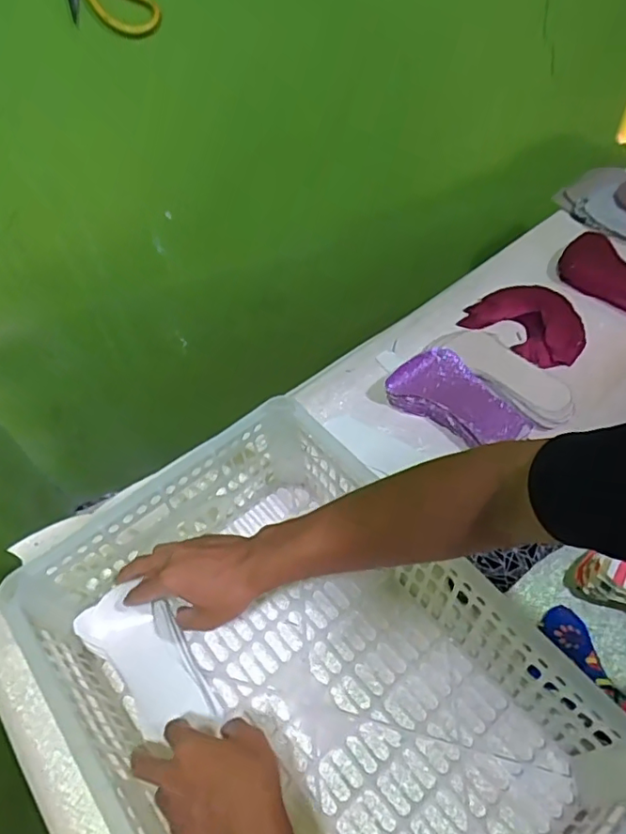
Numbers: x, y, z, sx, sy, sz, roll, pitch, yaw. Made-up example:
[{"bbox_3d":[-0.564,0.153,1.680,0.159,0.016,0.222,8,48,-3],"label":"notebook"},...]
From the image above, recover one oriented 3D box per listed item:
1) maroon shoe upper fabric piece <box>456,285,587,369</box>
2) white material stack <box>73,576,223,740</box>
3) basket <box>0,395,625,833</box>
[{"bbox_3d":[0.304,-0.135,0.805,0.160,0.029,0.116,35,63,26],"label":"maroon shoe upper fabric piece"},{"bbox_3d":[-0.157,0.232,0.551,0.153,0.021,0.077,42,66,15],"label":"white material stack"},{"bbox_3d":[0.004,0.242,0.479,0.313,0.147,0.484,-35,58,-20],"label":"basket"}]

